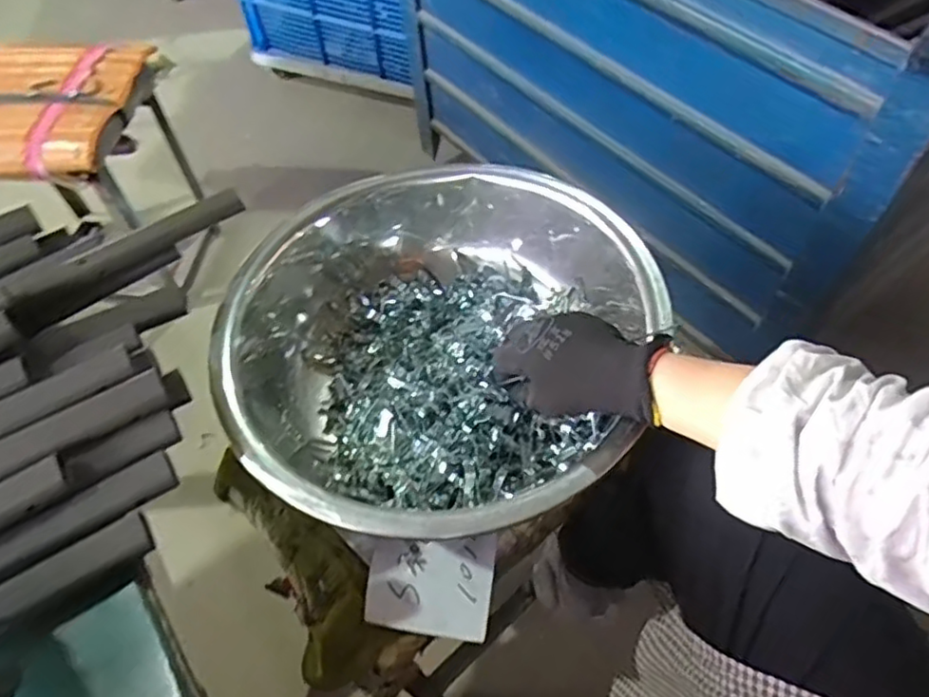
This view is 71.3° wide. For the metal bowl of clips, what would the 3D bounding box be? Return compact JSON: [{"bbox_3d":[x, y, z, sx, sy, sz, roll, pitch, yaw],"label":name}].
[{"bbox_3d":[-0.029,-0.007,0.597,0.376,0.109,0.373,-2,55,3],"label":"metal bowl of clips"}]

